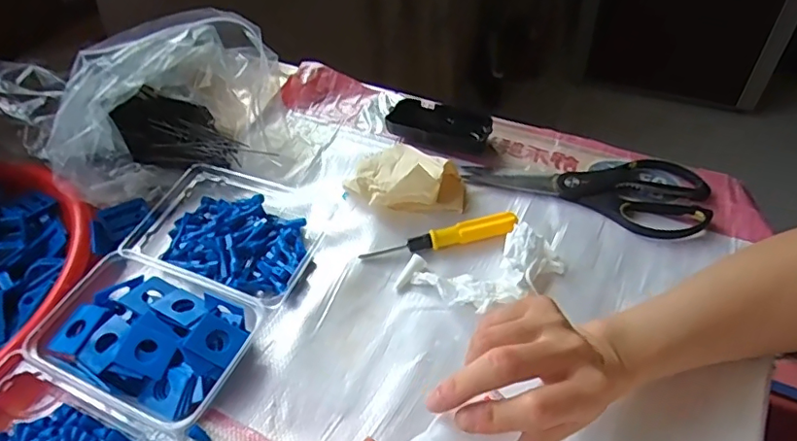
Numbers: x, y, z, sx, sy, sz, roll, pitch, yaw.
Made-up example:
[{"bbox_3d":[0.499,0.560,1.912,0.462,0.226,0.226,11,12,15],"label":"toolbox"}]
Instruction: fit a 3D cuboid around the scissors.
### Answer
[{"bbox_3d":[0.180,-0.041,0.520,0.214,0.010,0.092,19,54,21],"label":"scissors"}]

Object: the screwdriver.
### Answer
[{"bbox_3d":[0.037,0.014,0.483,0.137,0.015,0.014,-12,49,-4],"label":"screwdriver"}]

